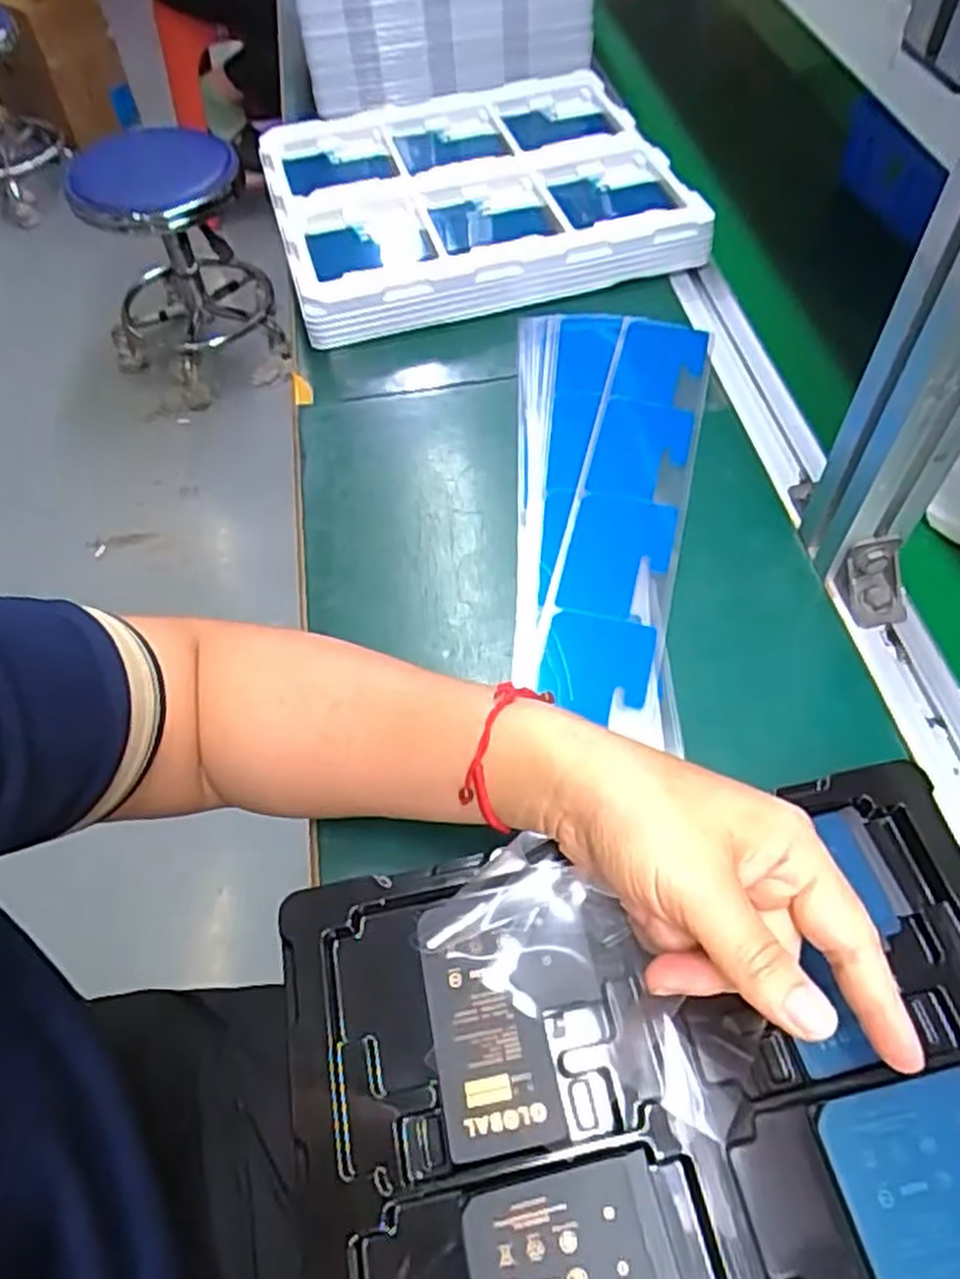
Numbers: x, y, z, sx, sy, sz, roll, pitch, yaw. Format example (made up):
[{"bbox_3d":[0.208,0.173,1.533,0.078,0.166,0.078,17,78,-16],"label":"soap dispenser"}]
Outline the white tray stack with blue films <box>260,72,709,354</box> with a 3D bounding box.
[{"bbox_3d":[-0.013,-0.379,0.673,0.326,0.053,0.287,-12,57,-6],"label":"white tray stack with blue films"}]

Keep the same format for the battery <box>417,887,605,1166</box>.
[{"bbox_3d":[0.015,0.142,0.298,0.068,0.009,0.086,-9,55,-3],"label":"battery"}]

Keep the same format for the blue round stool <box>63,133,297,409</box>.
[{"bbox_3d":[-0.655,-0.809,1.677,0.370,0.448,0.361,-1,57,1],"label":"blue round stool"}]

